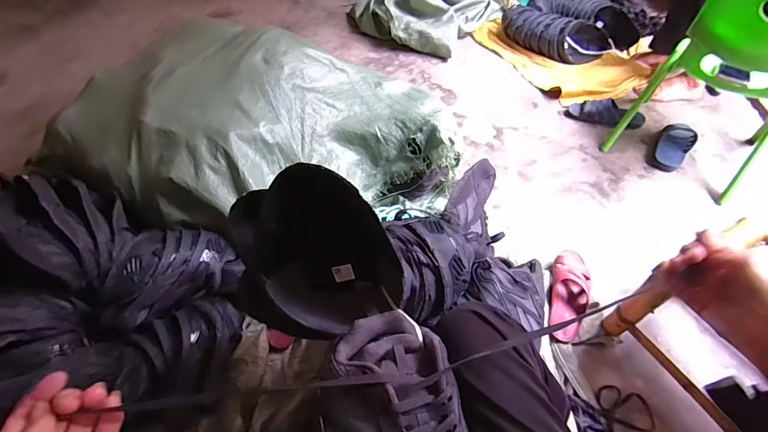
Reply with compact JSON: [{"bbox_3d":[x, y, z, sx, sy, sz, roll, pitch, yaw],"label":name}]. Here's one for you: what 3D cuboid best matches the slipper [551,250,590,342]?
[{"bbox_3d":[0.438,0.179,0.881,0.086,0.057,0.232,19,55,15],"label":"slipper"}]

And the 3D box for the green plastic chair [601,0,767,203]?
[{"bbox_3d":[0.955,-0.385,1.026,0.362,0.509,0.322,35,61,25],"label":"green plastic chair"}]

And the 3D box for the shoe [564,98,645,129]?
[{"bbox_3d":[0.763,-0.352,1.290,0.243,0.071,0.068,28,58,21],"label":"shoe"}]

